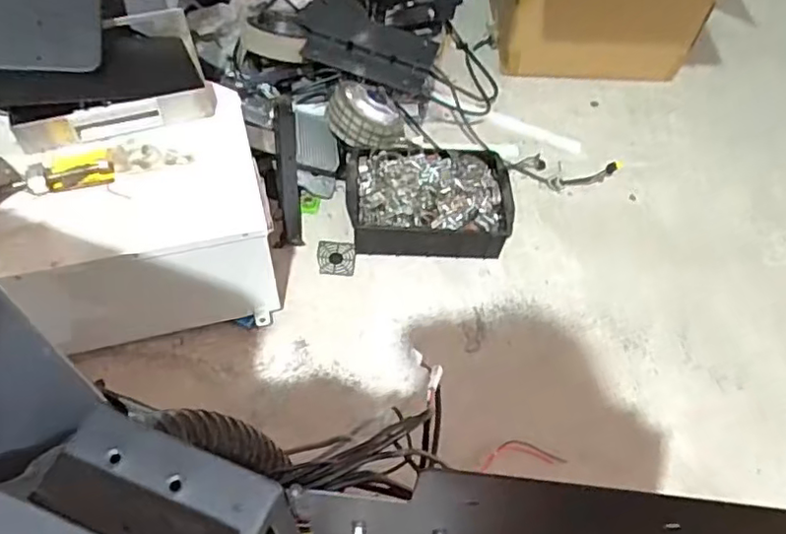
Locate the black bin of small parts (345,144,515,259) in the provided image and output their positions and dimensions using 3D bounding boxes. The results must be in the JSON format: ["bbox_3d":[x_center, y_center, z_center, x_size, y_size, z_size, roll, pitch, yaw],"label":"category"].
[{"bbox_3d":[0.053,-0.100,0.947,0.250,0.070,0.169,2,55,-1],"label":"black bin of small parts"}]

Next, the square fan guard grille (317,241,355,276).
[{"bbox_3d":[-0.086,-0.013,0.926,0.055,0.005,0.055,0,65,2],"label":"square fan guard grille"}]

